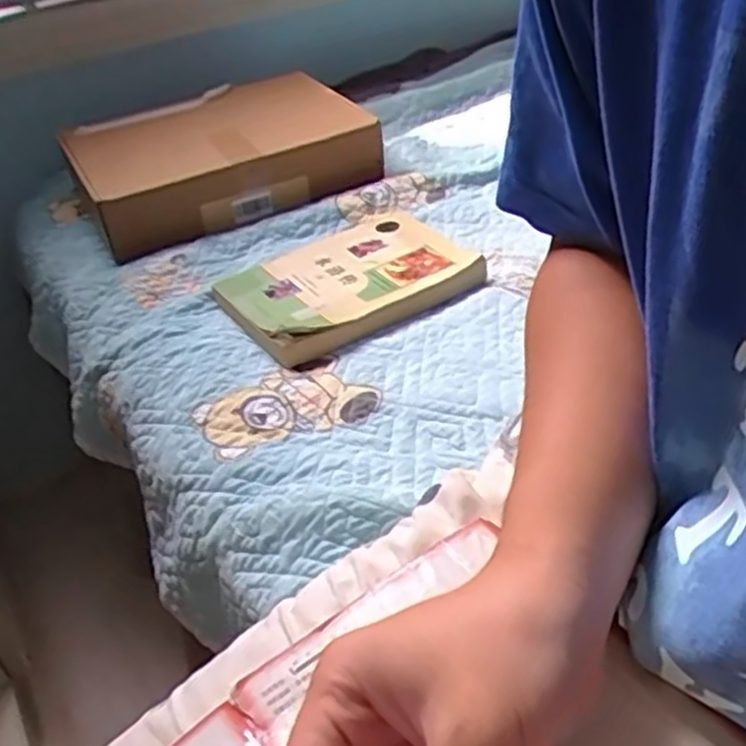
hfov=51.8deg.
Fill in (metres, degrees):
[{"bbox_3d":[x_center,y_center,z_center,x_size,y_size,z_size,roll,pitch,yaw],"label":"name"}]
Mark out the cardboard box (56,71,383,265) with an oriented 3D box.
[{"bbox_3d":[-0.187,-0.286,1.000,0.381,0.099,0.246,-21,40,-18],"label":"cardboard box"}]

